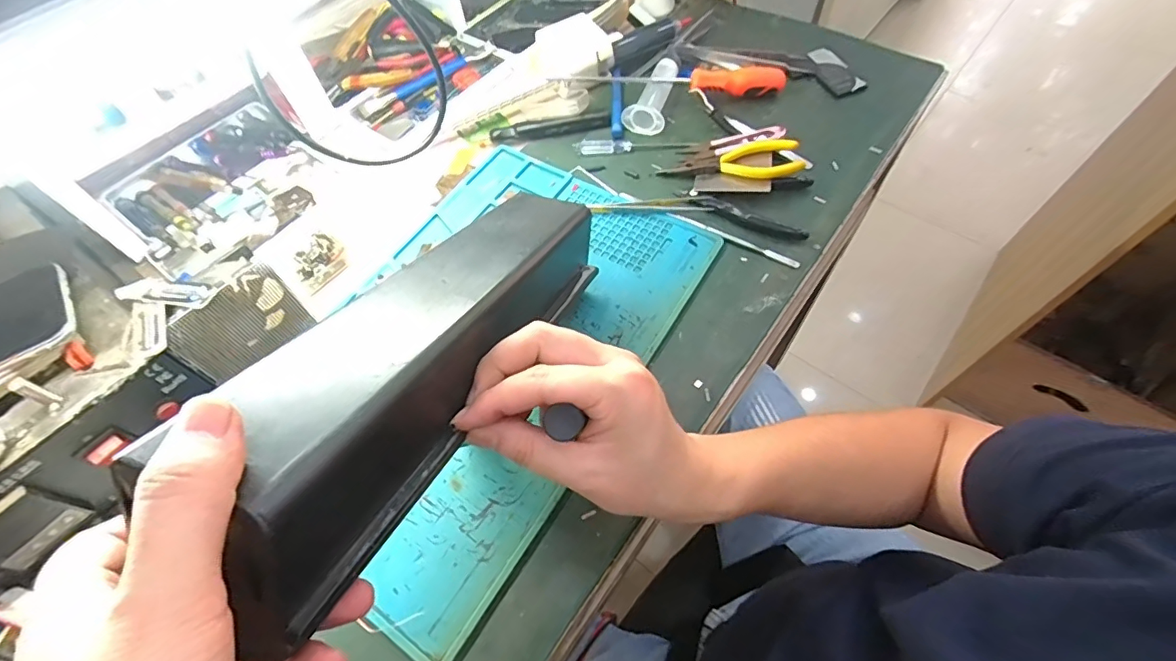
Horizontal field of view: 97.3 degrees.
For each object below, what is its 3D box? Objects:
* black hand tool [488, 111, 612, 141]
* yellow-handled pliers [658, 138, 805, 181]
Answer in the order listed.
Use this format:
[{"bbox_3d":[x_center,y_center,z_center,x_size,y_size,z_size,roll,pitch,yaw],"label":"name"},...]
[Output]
[{"bbox_3d":[-0.038,-0.210,0.535,0.124,0.010,0.017,-10,60,-3],"label":"black hand tool"},{"bbox_3d":[0.136,-0.156,0.487,0.125,0.021,0.054,-4,60,0],"label":"yellow-handled pliers"}]

